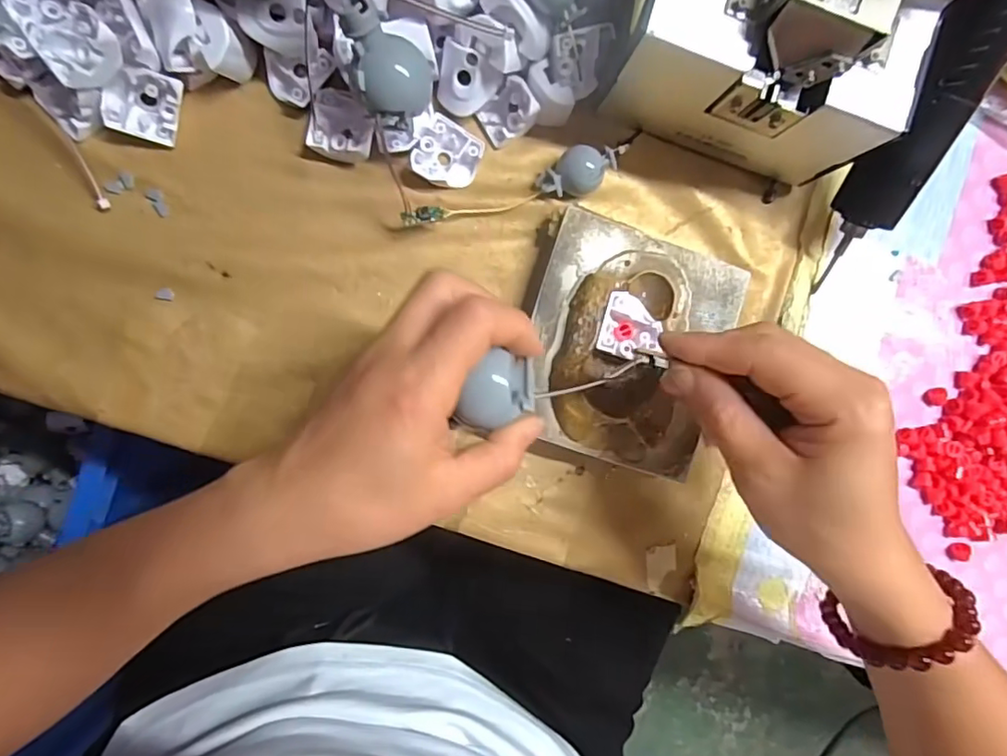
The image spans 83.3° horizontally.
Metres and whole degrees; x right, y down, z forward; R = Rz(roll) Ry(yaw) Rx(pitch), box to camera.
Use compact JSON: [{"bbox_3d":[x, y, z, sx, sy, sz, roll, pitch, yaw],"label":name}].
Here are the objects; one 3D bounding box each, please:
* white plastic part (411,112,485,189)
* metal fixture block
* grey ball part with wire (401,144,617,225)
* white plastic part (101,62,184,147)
[{"bbox_3d":[-0.030,-0.113,0.292,0.032,0.015,0.032,31,88,-6],"label":"white plastic part"},{"bbox_3d":[0.063,-0.016,0.292,0.099,0.028,0.113,18,90,-6],"label":"metal fixture block"},{"bbox_3d":[0.003,-0.098,0.294,0.112,0.020,0.022,-14,93,-5],"label":"grey ball part with wire"},{"bbox_3d":[-0.172,-0.131,0.270,0.031,0.008,0.032,14,127,-22],"label":"white plastic part"}]

